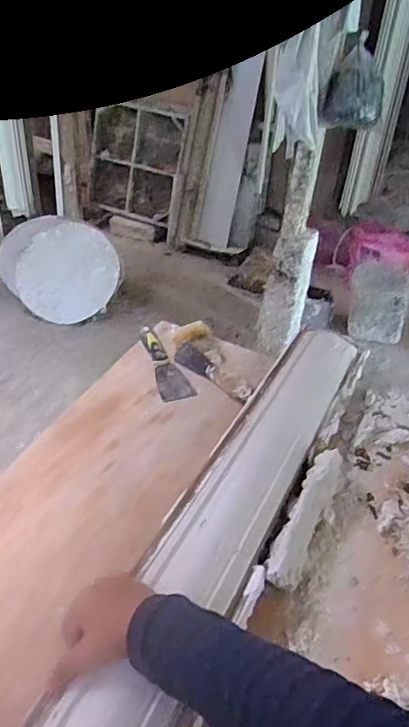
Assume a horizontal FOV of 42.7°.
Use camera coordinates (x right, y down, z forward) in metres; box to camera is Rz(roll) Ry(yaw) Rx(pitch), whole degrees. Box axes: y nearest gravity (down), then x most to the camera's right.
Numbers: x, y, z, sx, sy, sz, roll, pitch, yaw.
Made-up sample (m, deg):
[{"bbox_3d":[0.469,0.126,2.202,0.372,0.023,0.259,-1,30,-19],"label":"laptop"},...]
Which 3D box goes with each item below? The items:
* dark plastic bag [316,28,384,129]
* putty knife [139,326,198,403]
[{"bbox_3d":[0.460,-0.852,1.600,0.183,0.229,0.091,12,38,9],"label":"dark plastic bag"},{"bbox_3d":[-0.066,-0.001,0.904,0.053,0.024,0.191,-8,39,-17],"label":"putty knife"}]

